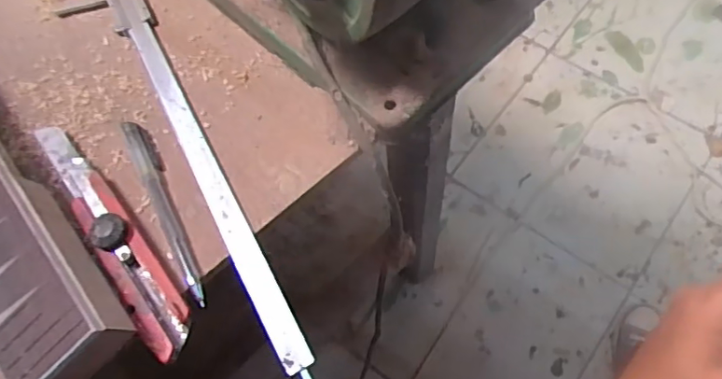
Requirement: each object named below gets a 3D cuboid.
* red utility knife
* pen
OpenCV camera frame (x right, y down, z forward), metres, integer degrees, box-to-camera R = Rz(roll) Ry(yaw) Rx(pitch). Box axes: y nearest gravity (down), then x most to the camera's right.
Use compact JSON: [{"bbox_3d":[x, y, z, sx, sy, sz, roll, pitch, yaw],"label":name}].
[{"bbox_3d":[-0.158,0.027,0.346,0.028,0.017,0.179,-36,67,-13],"label":"red utility knife"},{"bbox_3d":[-0.125,0.011,0.357,0.016,0.013,0.140,-27,66,-10],"label":"pen"}]

